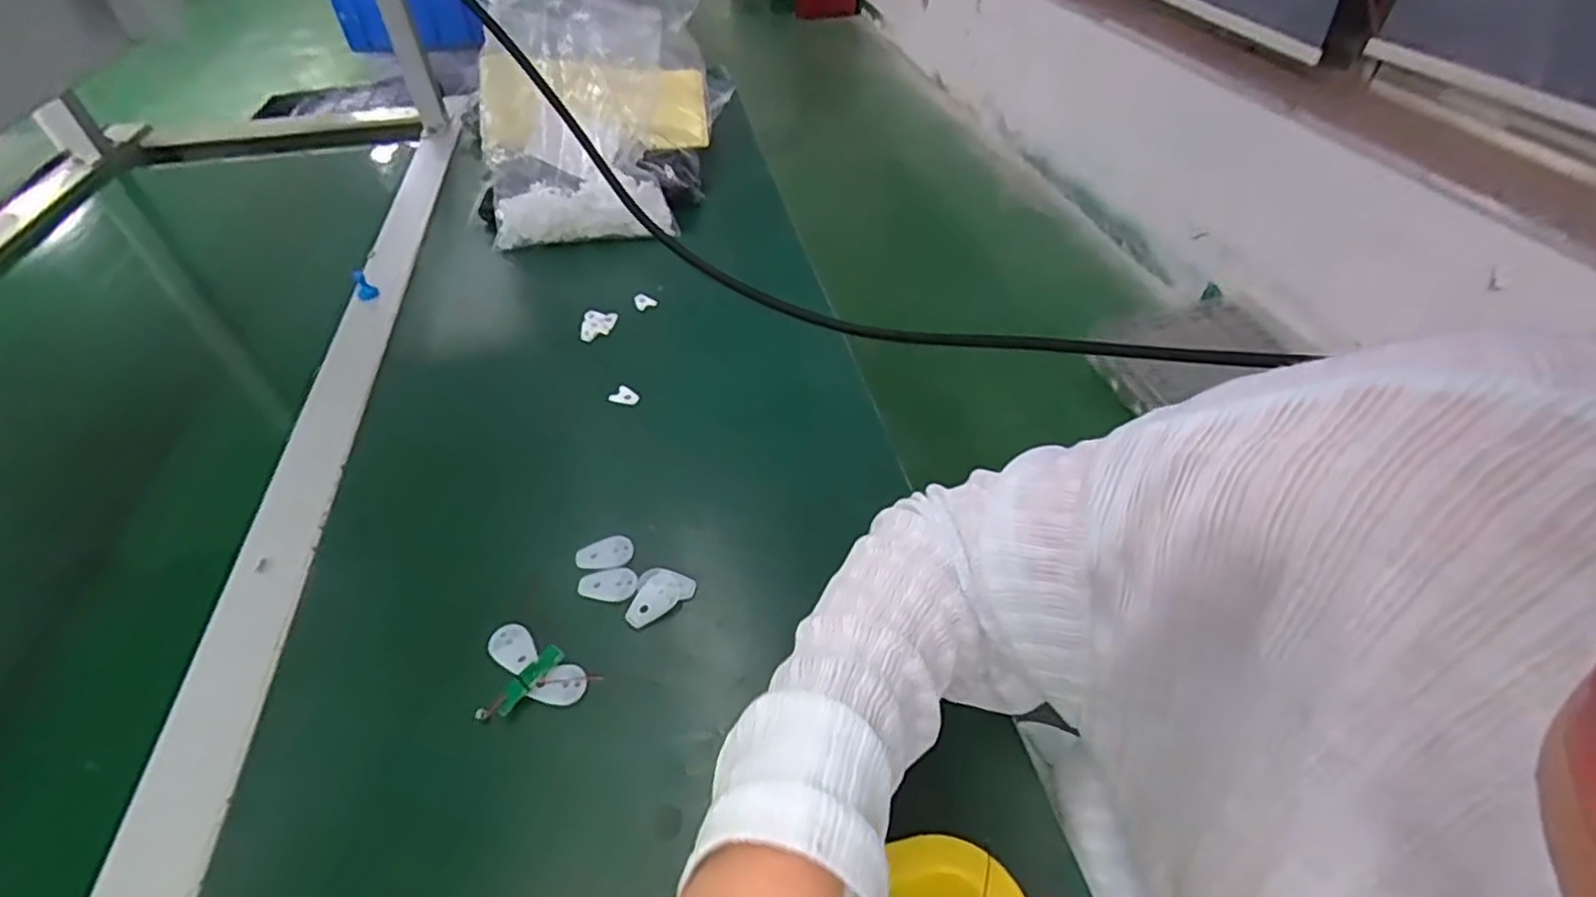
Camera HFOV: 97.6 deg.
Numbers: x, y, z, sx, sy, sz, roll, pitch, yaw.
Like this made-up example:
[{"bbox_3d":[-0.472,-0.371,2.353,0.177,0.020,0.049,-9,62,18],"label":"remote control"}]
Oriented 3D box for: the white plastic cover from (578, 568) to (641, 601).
[{"bbox_3d":[-0.118,0.083,0.432,0.038,0.005,0.020,5,44,7],"label":"white plastic cover"}]

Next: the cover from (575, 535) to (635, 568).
[{"bbox_3d":[-0.124,0.067,0.448,0.036,0.005,0.020,-13,45,-11],"label":"cover"}]

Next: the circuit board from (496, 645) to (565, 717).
[{"bbox_3d":[-0.148,0.127,0.386,0.012,0.007,0.043,25,50,25],"label":"circuit board"}]

